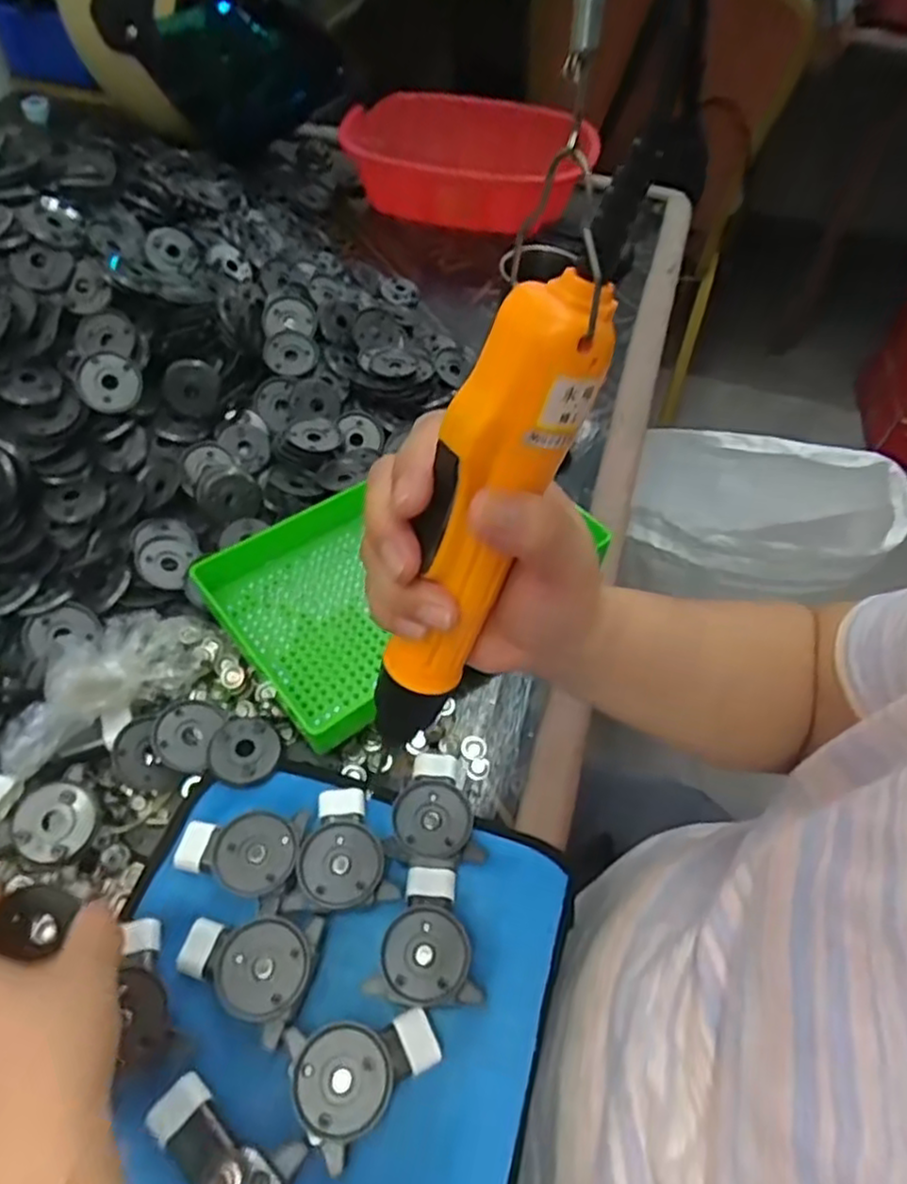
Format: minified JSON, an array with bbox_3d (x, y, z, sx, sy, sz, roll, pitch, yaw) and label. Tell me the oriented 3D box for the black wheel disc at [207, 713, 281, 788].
[{"bbox_3d":[-0.121,0.088,0.409,0.039,0.004,0.043,-18,58,-18],"label":"black wheel disc"}]

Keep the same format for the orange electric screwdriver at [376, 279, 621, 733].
[{"bbox_3d":[0.006,-0.019,0.235,0.029,0.164,0.030,36,38,20],"label":"orange electric screwdriver"}]

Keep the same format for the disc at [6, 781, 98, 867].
[{"bbox_3d":[-0.208,0.119,0.370,0.042,0.014,0.039,3,53,-4],"label":"disc"}]

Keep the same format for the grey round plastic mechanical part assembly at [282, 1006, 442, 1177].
[{"bbox_3d":[-0.042,0.210,0.323,0.065,0.014,0.051,-31,62,-25],"label":"grey round plastic mechanical part assembly"}]

